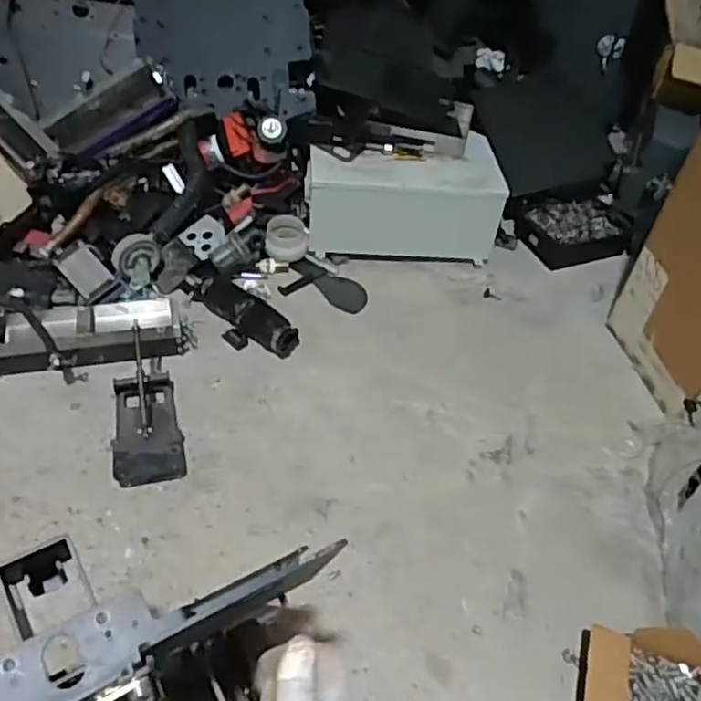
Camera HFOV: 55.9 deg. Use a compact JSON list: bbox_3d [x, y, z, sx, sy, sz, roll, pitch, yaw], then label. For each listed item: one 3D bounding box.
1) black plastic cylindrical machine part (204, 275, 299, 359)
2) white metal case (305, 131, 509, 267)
[{"bbox_3d":[-0.217,-0.074,1.318,0.101,0.056,0.250,-31,55,-32],"label":"black plastic cylindrical machine part"},{"bbox_3d":[0.113,-0.342,1.503,0.420,0.207,0.205,3,44,-4],"label":"white metal case"}]

